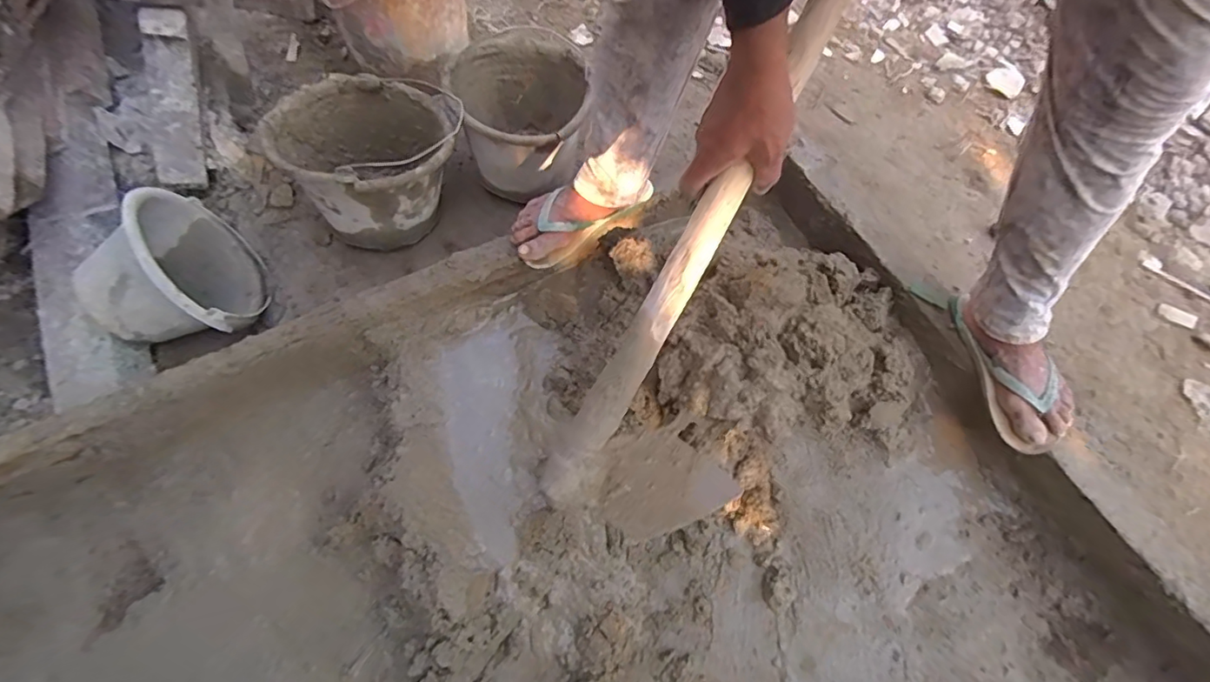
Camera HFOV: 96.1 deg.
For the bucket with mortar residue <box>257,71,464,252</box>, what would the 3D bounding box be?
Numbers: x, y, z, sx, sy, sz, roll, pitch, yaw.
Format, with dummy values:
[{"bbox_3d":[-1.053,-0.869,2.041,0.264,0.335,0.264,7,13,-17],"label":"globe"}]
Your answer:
[{"bbox_3d":[-0.419,-0.323,1.030,0.279,0.258,0.276,1,66,-1],"label":"bucket with mortar residue"}]

